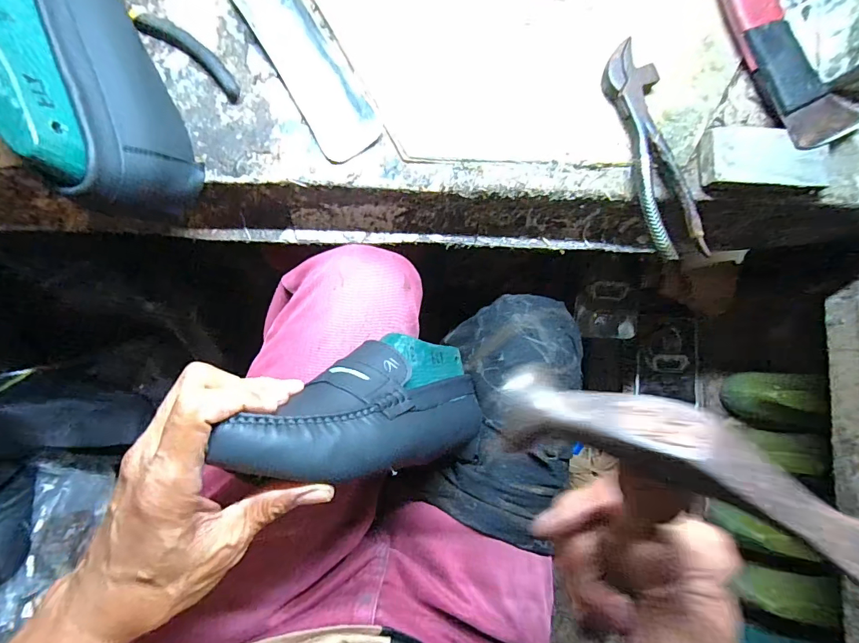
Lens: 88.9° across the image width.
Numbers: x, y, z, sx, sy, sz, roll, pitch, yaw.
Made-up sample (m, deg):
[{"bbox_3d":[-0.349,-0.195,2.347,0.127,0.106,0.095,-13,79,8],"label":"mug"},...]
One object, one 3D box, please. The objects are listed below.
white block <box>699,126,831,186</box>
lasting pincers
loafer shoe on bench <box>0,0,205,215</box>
[{"bbox_3d":[0.293,-0.141,0.380,0.113,0.022,0.050,1,88,-4],"label":"white block"},{"bbox_3d":[0.187,-0.144,0.369,0.043,0.022,0.186,-13,89,-4],"label":"lasting pincers"},{"bbox_3d":[-0.259,-0.207,0.298,0.078,0.110,0.269,-29,90,-5],"label":"loafer shoe on bench"}]

